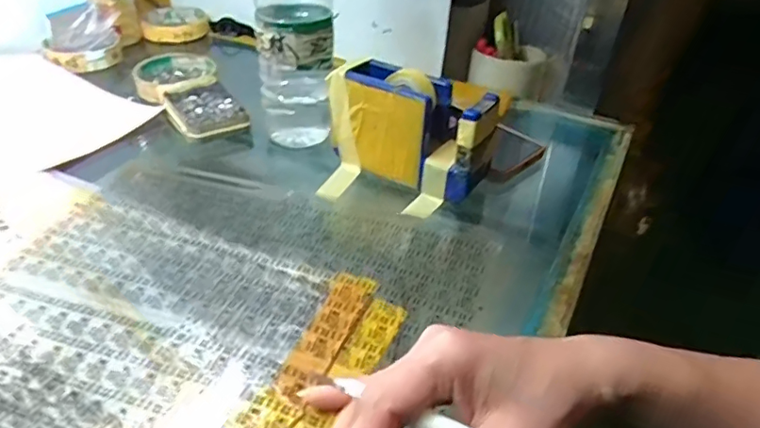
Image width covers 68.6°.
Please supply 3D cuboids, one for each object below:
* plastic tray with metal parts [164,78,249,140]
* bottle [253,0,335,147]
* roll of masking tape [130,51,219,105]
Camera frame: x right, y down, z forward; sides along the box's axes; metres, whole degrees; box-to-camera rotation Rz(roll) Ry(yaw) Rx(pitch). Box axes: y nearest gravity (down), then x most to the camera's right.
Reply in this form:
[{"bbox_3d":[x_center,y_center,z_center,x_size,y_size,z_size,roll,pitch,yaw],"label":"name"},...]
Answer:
[{"bbox_3d":[-0.167,-0.100,0.537,0.065,0.013,0.109,-16,40,-24],"label":"plastic tray with metal parts"},{"bbox_3d":[-0.073,-0.172,0.467,0.061,0.216,0.076,-3,36,-7],"label":"bottle"},{"bbox_3d":[-0.217,-0.148,0.590,0.081,0.017,0.101,-6,37,-11],"label":"roll of masking tape"}]

